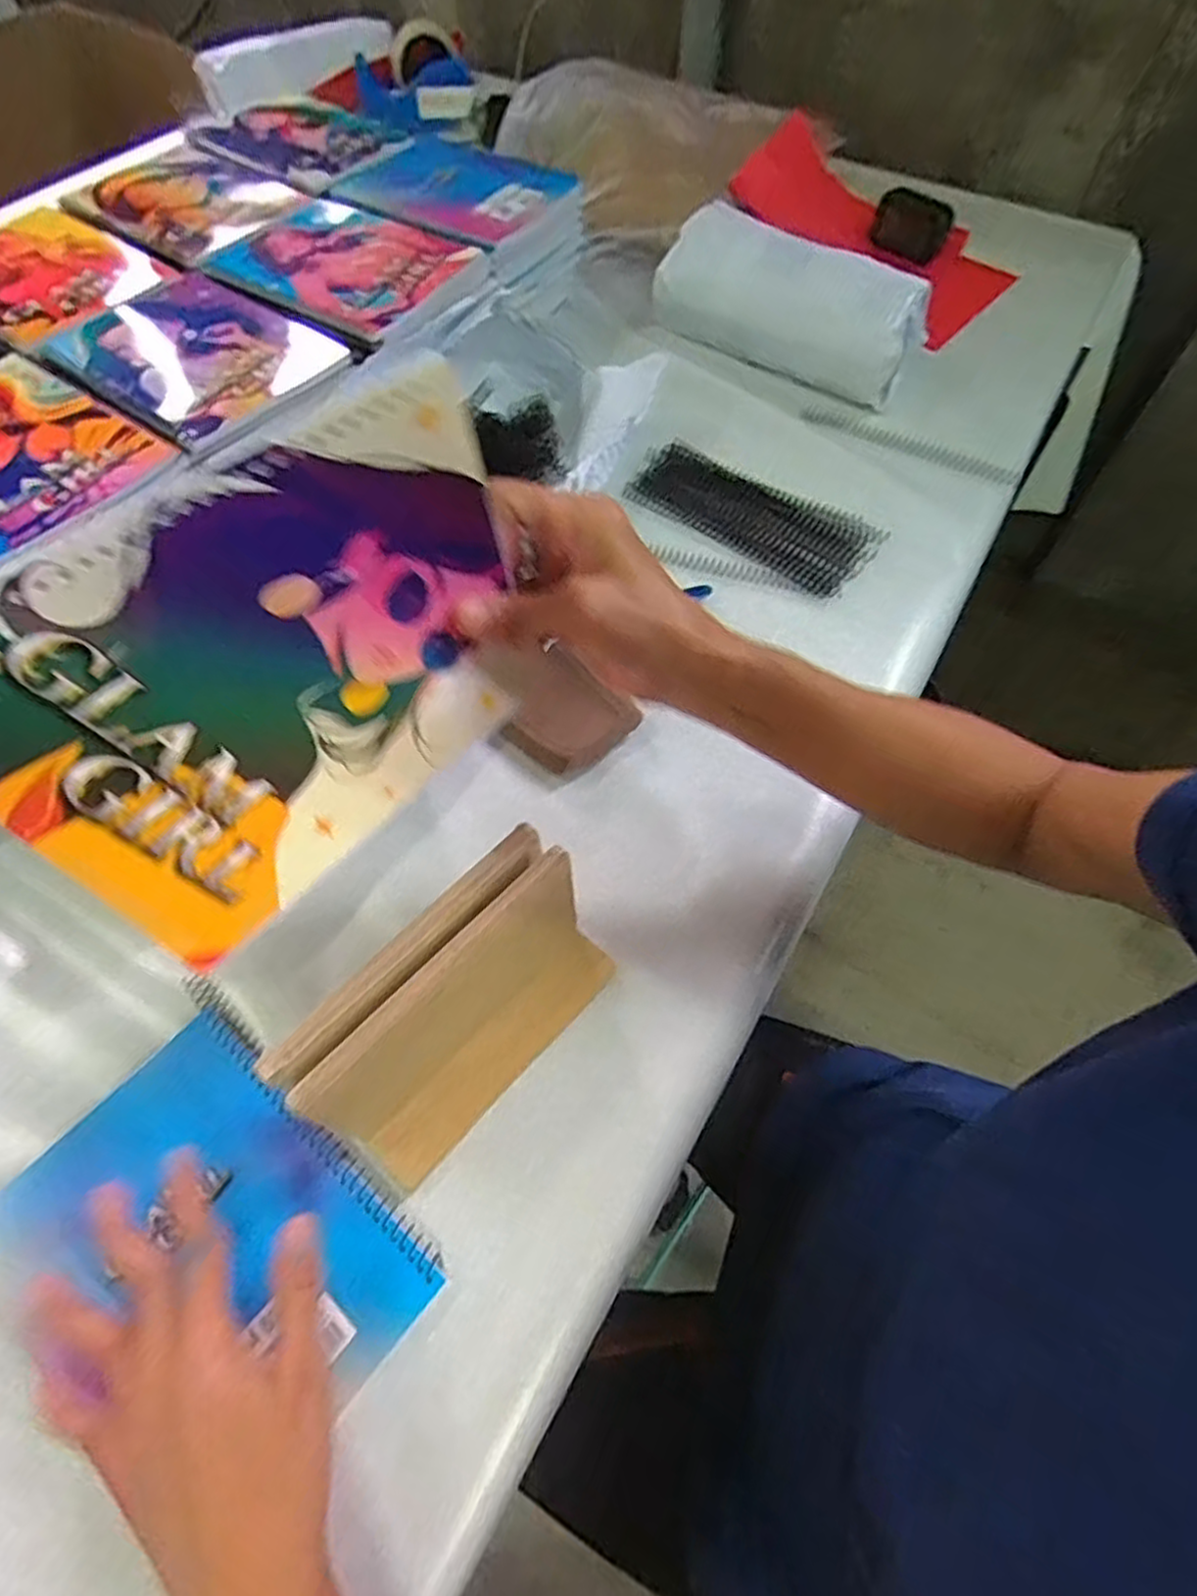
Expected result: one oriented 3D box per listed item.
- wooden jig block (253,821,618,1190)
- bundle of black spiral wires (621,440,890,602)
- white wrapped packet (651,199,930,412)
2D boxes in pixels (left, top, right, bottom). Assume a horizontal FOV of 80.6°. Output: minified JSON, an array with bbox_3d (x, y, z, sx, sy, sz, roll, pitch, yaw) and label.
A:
[{"bbox_3d":[-0.063,0.103,0.353,0.066,0.115,0.169,40,66,17],"label":"wooden jig block"},{"bbox_3d":[0.127,-0.245,0.604,0.214,0.011,0.089,31,64,13],"label":"bundle of black spiral wires"},{"bbox_3d":[0.180,-0.479,0.677,0.259,0.102,0.060,28,64,12],"label":"white wrapped packet"}]

